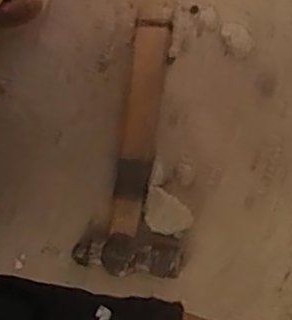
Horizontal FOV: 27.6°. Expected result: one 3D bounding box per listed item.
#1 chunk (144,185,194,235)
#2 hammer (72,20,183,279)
[{"bbox_3d":[0.021,0.058,0.628,0.054,0.027,0.040,26,79,8],"label":"chunk"},{"bbox_3d":[-0.002,-0.016,0.644,0.102,0.033,0.276,6,77,3],"label":"hammer"}]

